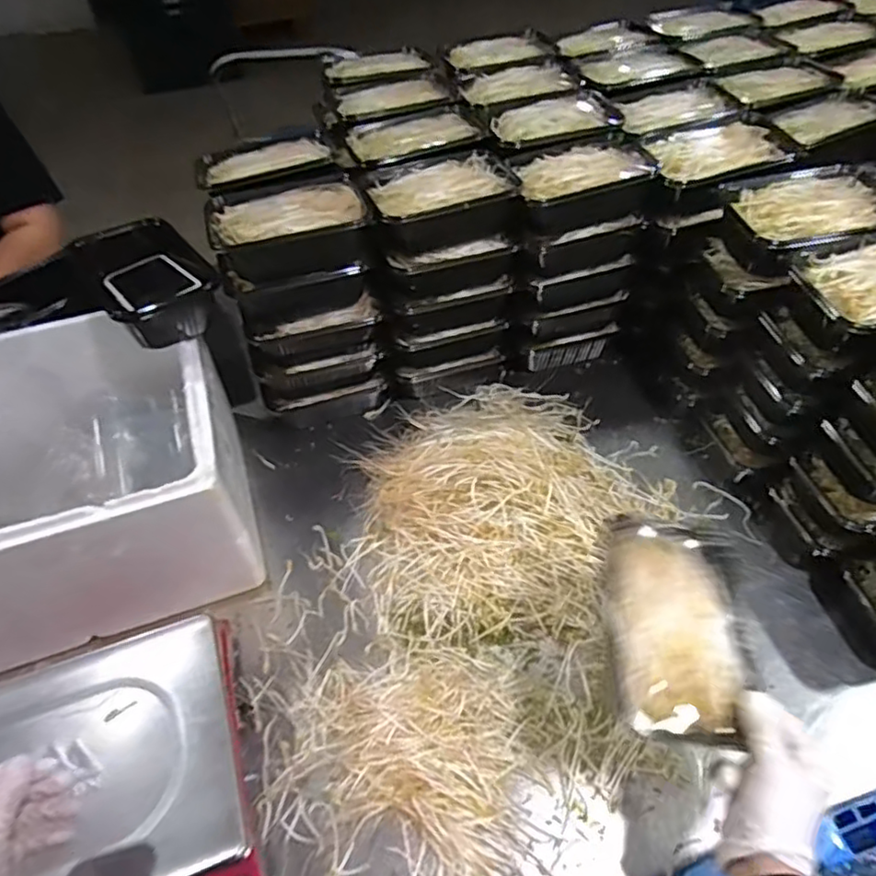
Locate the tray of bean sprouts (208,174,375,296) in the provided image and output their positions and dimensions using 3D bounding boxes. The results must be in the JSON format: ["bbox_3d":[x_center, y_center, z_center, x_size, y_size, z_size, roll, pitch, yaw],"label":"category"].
[{"bbox_3d":[-0.182,-0.253,0.773,0.184,0.080,0.125,-16,52,-12],"label":"tray of bean sprouts"}]

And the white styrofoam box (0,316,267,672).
[{"bbox_3d":[-0.465,0.063,0.728,0.442,0.226,0.322,-16,52,-11],"label":"white styrofoam box"}]

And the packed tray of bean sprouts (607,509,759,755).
[{"bbox_3d":[0.197,0.151,0.515,0.112,0.039,0.178,2,50,3],"label":"packed tray of bean sprouts"}]

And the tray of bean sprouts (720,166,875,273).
[{"bbox_3d":[0.426,-0.253,0.732,0.180,0.058,0.143,-19,53,-14],"label":"tray of bean sprouts"}]

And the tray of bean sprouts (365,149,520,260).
[{"bbox_3d":[0.004,-0.300,0.807,0.180,0.068,0.125,-14,51,-10],"label":"tray of bean sprouts"}]

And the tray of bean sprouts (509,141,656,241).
[{"bbox_3d":[0.185,-0.329,0.822,0.180,0.068,0.108,-9,51,-6],"label":"tray of bean sprouts"}]

